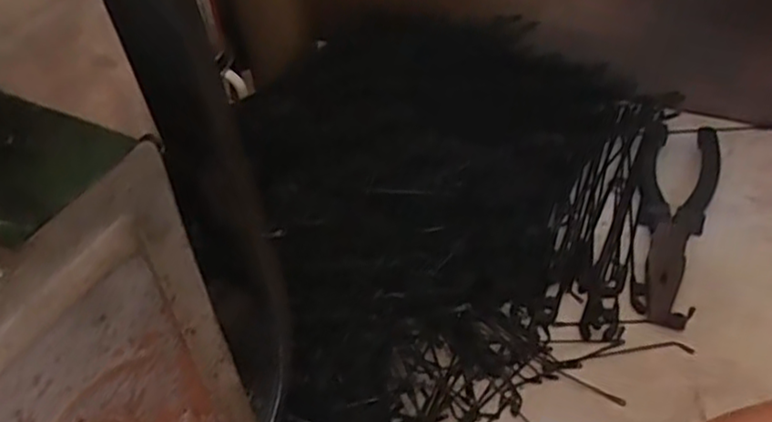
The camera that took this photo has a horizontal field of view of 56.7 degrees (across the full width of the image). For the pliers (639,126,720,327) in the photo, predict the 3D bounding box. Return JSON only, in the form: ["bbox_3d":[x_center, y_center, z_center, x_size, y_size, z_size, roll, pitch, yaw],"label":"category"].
[{"bbox_3d":[0.192,-0.002,0.479,0.050,0.017,0.178,13,45,19],"label":"pliers"}]

